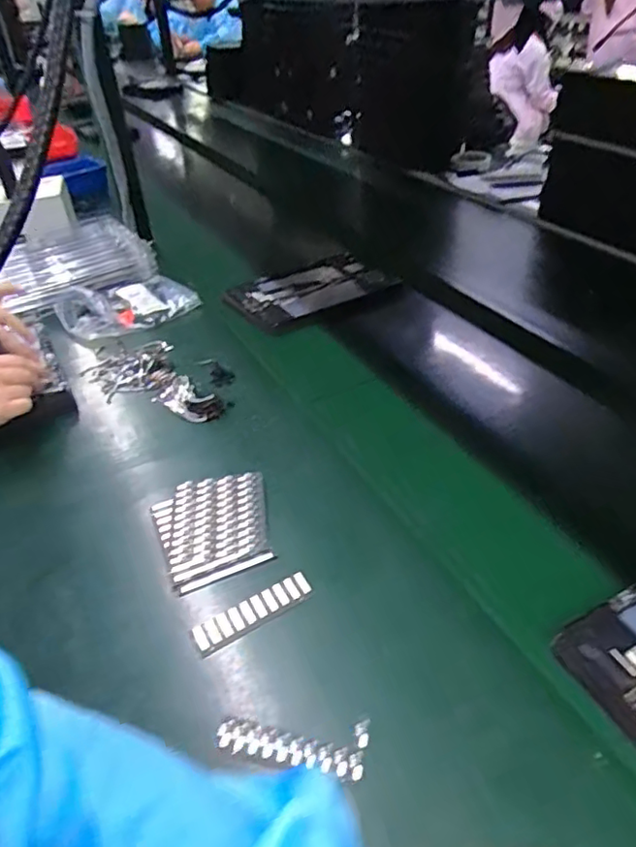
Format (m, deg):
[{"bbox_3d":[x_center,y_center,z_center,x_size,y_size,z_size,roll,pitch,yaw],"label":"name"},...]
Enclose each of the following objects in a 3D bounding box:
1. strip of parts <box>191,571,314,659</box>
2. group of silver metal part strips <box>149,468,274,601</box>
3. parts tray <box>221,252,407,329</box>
[{"bbox_3d":[-0.051,0.152,0.472,0.100,0.005,0.028,-21,42,-21],"label":"strip of parts"},{"bbox_3d":[-0.094,0.094,0.546,0.105,0.005,0.122,-17,40,-16],"label":"group of silver metal part strips"},{"bbox_3d":[-0.005,-0.214,0.917,0.252,0.013,0.162,-23,42,-23],"label":"parts tray"}]

